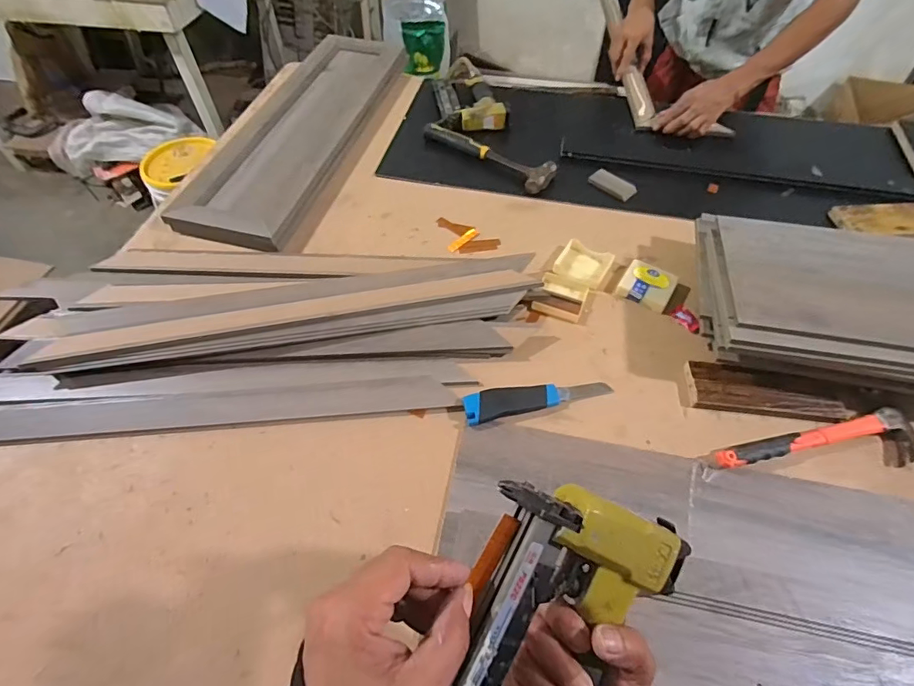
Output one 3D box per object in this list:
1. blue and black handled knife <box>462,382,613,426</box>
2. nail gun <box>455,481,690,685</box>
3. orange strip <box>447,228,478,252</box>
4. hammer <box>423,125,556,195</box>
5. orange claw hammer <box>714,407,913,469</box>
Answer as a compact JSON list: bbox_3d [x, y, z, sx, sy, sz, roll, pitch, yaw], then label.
[{"bbox_3d":[0.104,0.067,0.608,0.194,0.025,0.037,-13,56,-9],"label":"blue and black handled knife"},{"bbox_3d":[0.043,0.203,0.307,0.138,0.065,0.229,24,88,-23],"label":"nail gun"},{"bbox_3d":[0.010,-0.172,0.788,0.060,0.008,0.017,-37,62,-23],"label":"orange strip"},{"bbox_3d":[0.054,-0.365,0.901,0.280,0.033,0.066,32,61,21],"label":"hammer"},{"bbox_3d":[0.437,0.132,0.561,0.251,0.022,0.064,-12,55,-8],"label":"orange claw hammer"}]

